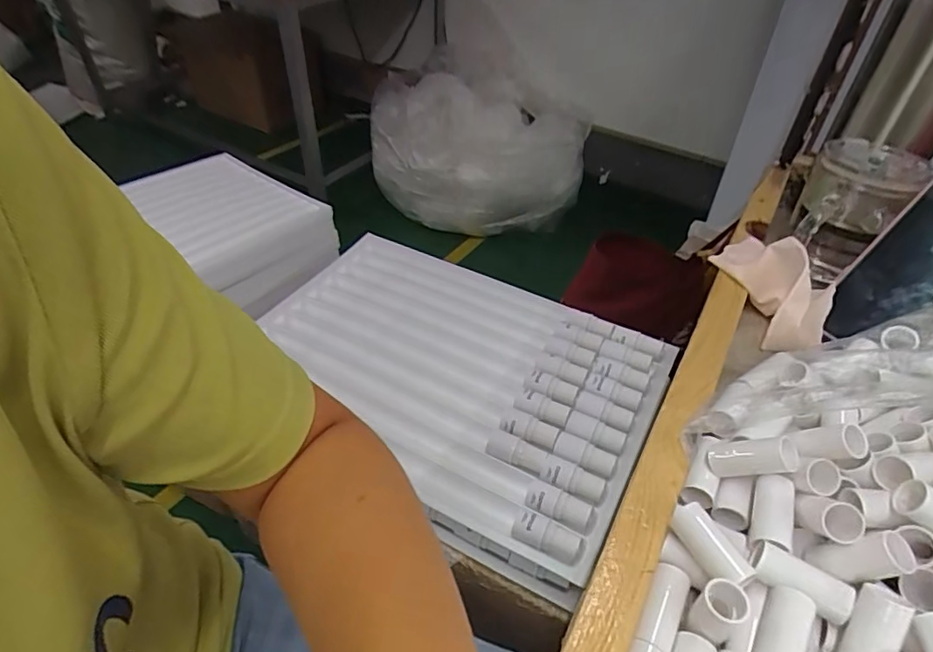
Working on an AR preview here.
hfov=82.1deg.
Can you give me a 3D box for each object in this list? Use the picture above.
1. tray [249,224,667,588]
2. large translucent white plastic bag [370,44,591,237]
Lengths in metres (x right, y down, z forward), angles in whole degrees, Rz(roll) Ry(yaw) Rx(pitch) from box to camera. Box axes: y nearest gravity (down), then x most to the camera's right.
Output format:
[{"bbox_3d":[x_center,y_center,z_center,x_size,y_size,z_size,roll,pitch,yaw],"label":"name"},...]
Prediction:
[{"bbox_3d":[-0.020,0.039,0.615,0.450,0.039,0.302,25,48,21],"label":"tray"},{"bbox_3d":[0.026,-0.598,1.762,0.642,0.439,0.526,-8,45,-11],"label":"large translucent white plastic bag"}]

